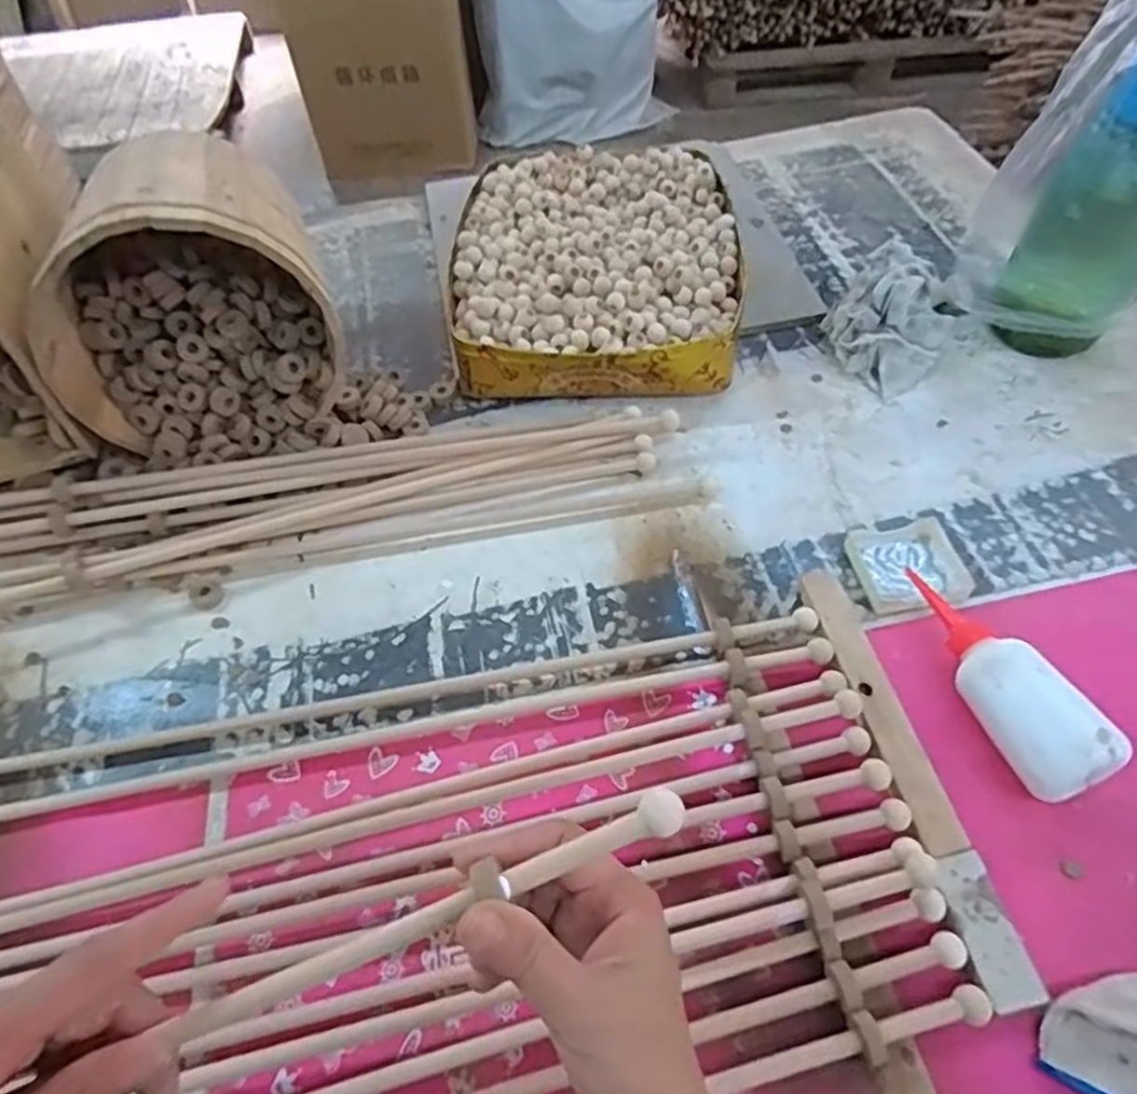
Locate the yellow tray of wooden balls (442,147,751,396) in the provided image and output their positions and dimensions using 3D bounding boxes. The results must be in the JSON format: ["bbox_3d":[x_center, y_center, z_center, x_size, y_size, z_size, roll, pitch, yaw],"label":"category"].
[{"bbox_3d":[0.031,-0.298,0.787,0.286,0.085,0.349,1,54,5],"label":"yellow tray of wooden balls"}]

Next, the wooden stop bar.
[{"bbox_3d":[0.222,0.139,0.487,0.032,0.013,0.289,-12,54,-4],"label":"wooden stop bar"}]

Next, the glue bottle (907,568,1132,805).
[{"bbox_3d":[0.290,0.084,0.505,0.052,0.057,0.177,-18,54,-9],"label":"glue bottle"}]

